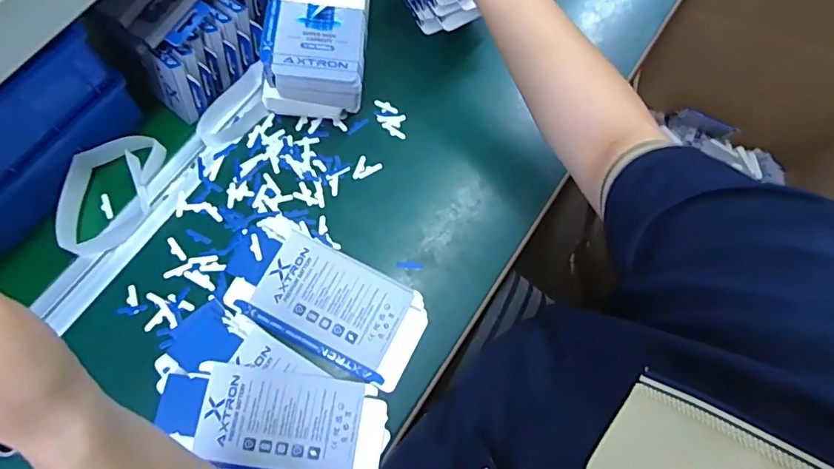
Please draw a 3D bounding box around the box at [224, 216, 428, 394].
[{"bbox_3d":[-0.087,0.059,0.447,0.190,0.004,0.094,29,74,6],"label":"box"}]

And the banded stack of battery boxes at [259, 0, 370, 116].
[{"bbox_3d":[-0.096,-0.218,0.495,0.093,0.080,0.194,3,73,-1],"label":"banded stack of battery boxes"}]

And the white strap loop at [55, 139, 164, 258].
[{"bbox_3d":[-0.290,-0.038,0.455,0.069,0.035,0.114,6,73,0],"label":"white strap loop"}]

